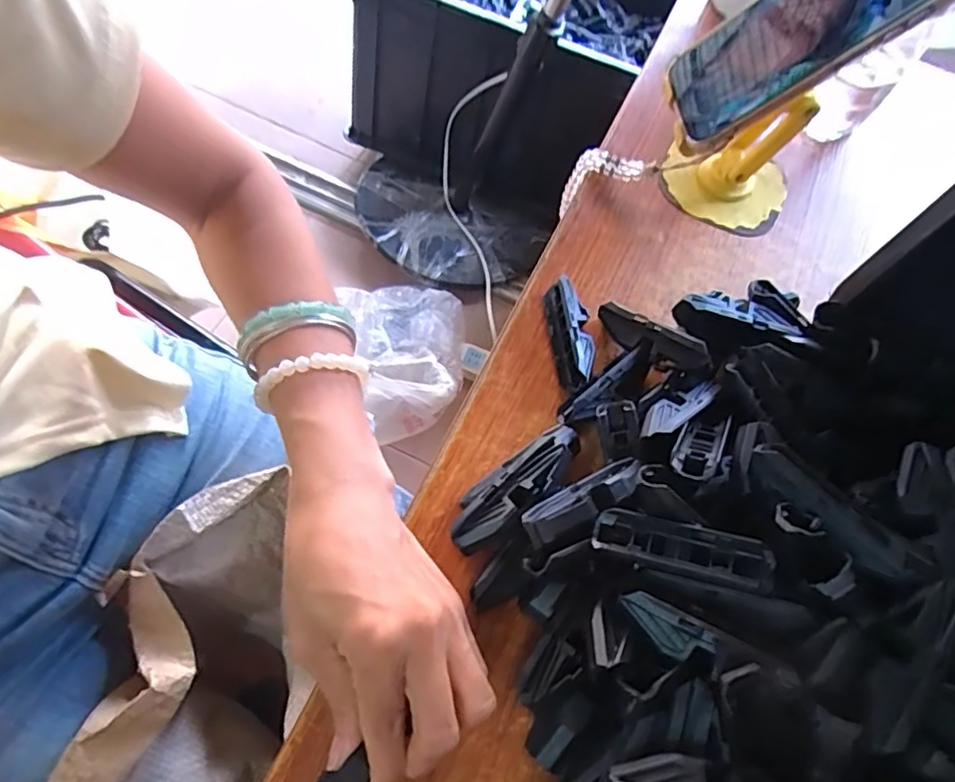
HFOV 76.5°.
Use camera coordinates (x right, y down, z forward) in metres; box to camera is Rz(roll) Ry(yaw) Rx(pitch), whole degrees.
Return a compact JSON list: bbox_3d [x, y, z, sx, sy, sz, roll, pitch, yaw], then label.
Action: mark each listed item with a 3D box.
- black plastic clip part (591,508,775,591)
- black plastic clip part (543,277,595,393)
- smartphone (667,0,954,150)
[{"bbox_3d":[0.088,0.068,0.264,0.073,0.007,0.020,10,60,20],"label":"black plastic clip part"},{"bbox_3d":[0.057,-0.035,0.363,0.022,0.021,0.070,-4,65,-9],"label":"black plastic clip part"},{"bbox_3d":[0.193,-0.217,0.353,0.165,0.016,0.085,-27,59,31],"label":"smartphone"}]

